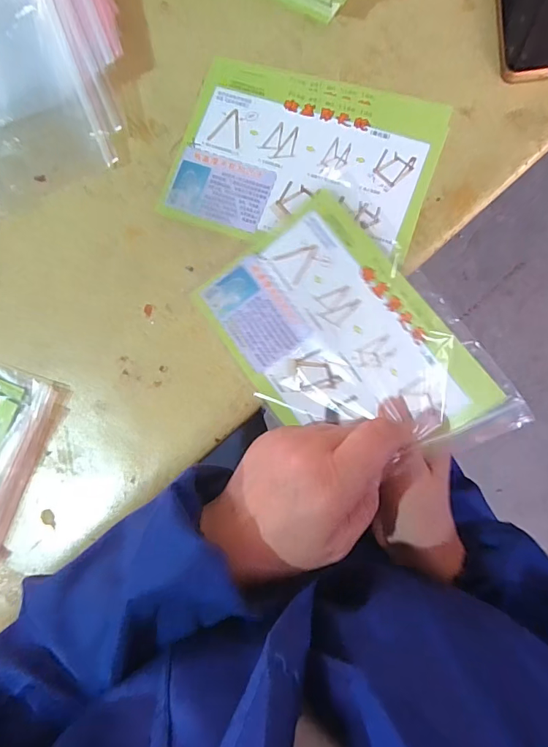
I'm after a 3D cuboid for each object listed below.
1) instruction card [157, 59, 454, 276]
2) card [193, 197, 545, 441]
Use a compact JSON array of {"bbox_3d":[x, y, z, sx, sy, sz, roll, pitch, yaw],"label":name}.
[{"bbox_3d":[0.024,-0.177,0.361,0.206,0.004,0.147,19,86,8],"label":"instruction card"},{"bbox_3d":[0.046,-0.027,0.318,0.149,0.050,0.206,-30,83,3],"label":"card"}]

